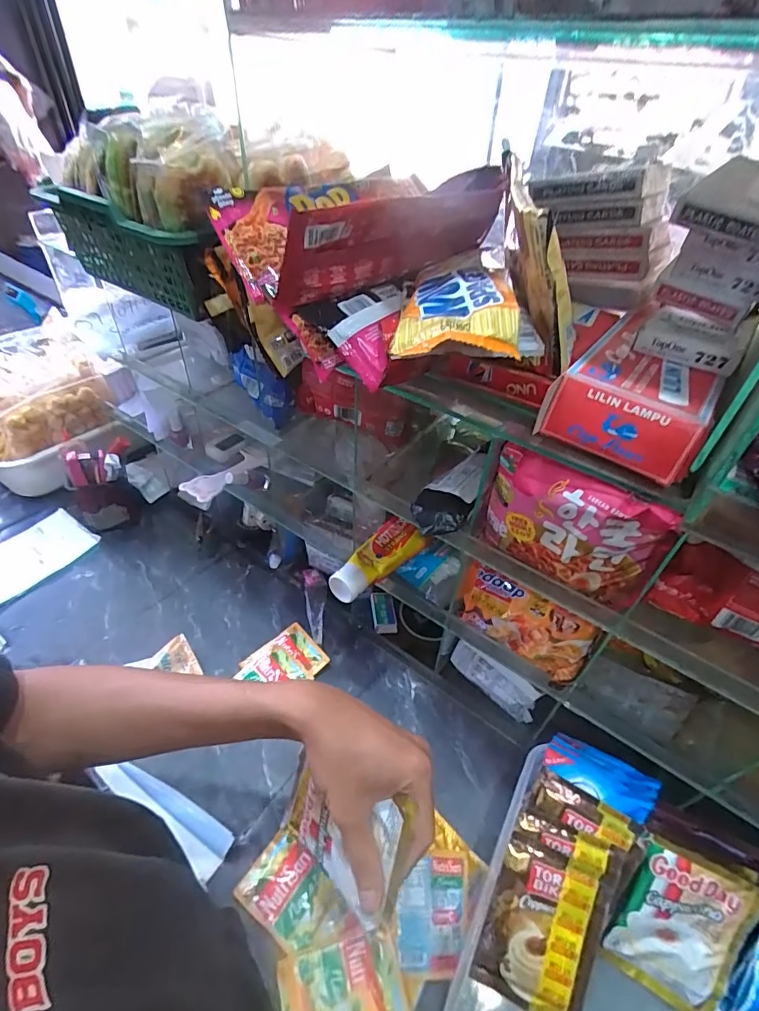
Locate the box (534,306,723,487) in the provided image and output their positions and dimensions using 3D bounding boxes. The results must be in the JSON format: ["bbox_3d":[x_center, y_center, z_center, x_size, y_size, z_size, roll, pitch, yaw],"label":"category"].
[{"bbox_3d":[0.180,-0.076,0.318,0.087,0.045,0.119,31,51,25],"label":"box"}]

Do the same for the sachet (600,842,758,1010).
[{"bbox_3d":[0.250,0.353,0.388,0.093,0.010,0.115,26,92,9],"label":"sachet"}]

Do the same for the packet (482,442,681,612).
[{"bbox_3d":[0.138,0.019,0.349,0.129,0.101,0.026,30,50,24],"label":"packet"}]

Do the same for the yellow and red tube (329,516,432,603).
[{"bbox_3d":[-0.002,0.054,0.519,0.048,0.027,0.130,35,53,28],"label":"yellow and red tube"}]

